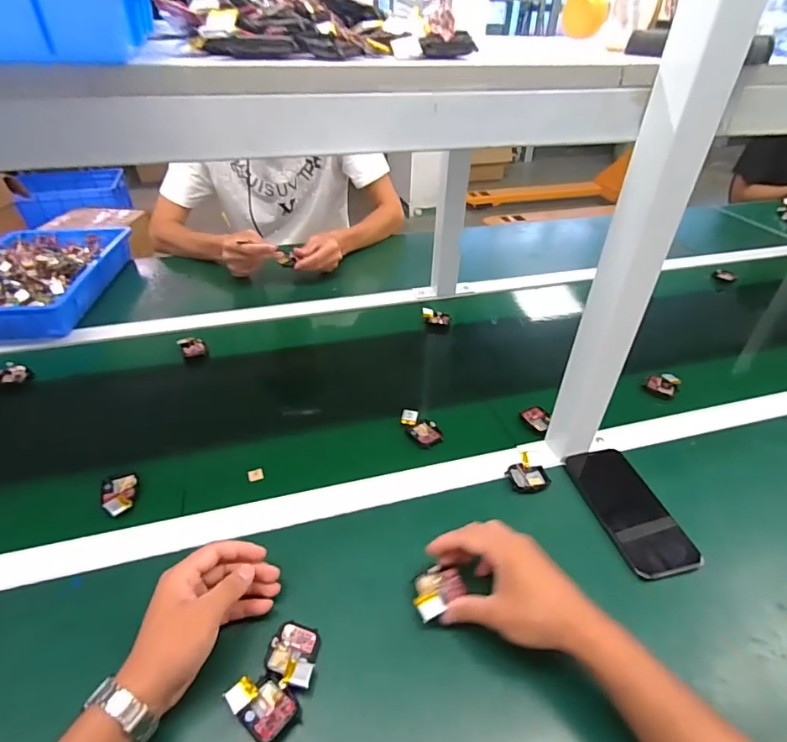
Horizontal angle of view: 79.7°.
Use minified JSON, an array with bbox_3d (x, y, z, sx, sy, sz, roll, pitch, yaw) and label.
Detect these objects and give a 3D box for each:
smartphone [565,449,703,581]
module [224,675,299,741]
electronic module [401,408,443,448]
[{"bbox_3d":[0.264,0.152,0.534,0.078,0.013,0.155,-7,39,-12],"label":"smartphone"},{"bbox_3d":[-0.104,0.266,0.377,0.052,0.010,0.035,23,43,24],"label":"module"},{"bbox_3d":[0.037,0.077,0.631,0.036,0.020,0.067,-24,45,-29],"label":"electronic module"}]

